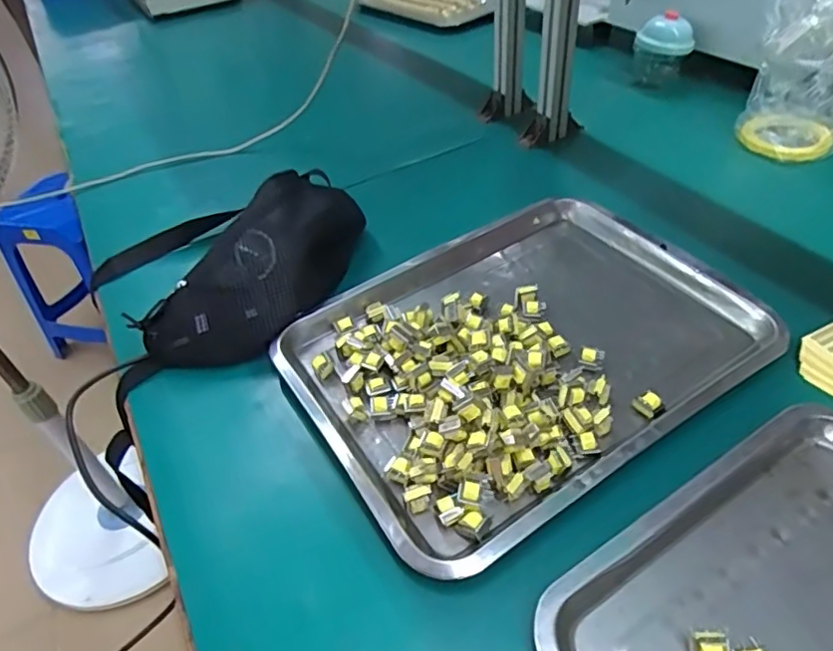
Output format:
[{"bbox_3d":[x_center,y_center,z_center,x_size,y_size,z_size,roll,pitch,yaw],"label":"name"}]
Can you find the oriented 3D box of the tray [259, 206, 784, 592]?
[{"bbox_3d":[0.092,0.004,0.501,0.384,0.032,0.278,-26,46,-22],"label":"tray"}]

